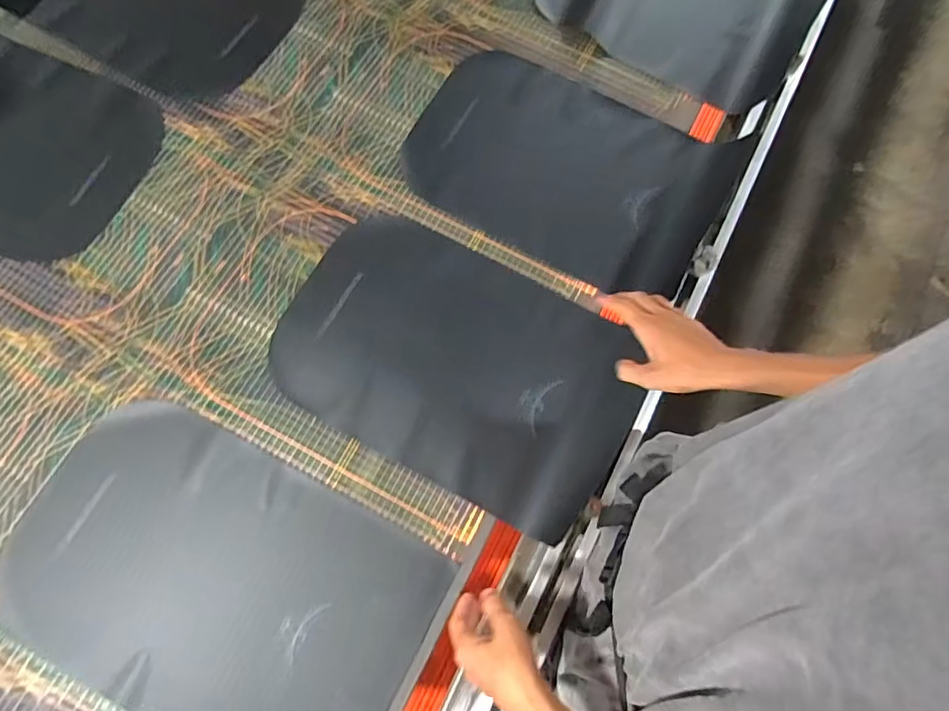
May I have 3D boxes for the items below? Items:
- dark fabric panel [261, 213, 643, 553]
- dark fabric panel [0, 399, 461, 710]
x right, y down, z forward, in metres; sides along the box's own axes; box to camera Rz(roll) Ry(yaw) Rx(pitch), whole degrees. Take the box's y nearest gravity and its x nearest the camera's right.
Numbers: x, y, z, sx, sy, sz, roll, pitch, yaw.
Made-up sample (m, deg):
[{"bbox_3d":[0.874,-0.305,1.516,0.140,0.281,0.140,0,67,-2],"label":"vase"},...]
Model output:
[{"bbox_3d":[-0.014,0.010,0.763,0.474,0.056,0.319,27,76,7],"label":"dark fabric panel"},{"bbox_3d":[-0.315,0.278,0.662,0.493,0.029,0.321,27,74,5],"label":"dark fabric panel"}]

